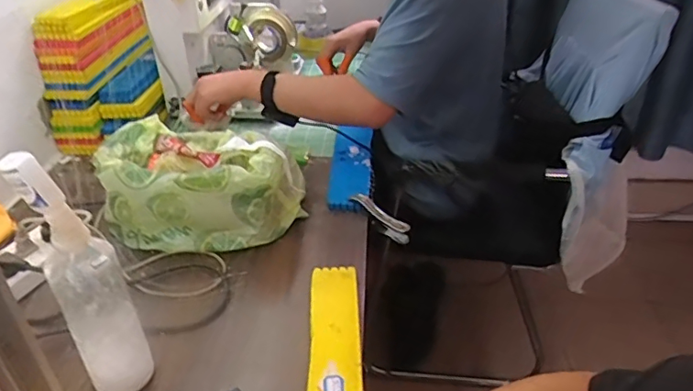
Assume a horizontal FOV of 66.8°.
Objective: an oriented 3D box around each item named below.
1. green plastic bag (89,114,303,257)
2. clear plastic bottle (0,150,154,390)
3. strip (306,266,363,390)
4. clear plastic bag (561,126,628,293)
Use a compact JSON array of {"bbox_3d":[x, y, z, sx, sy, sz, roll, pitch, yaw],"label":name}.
[{"bbox_3d":[-0.216,-0.017,0.792,0.283,0.121,0.179,1,34,4],"label":"green plastic bag"},{"bbox_3d":[-0.245,0.085,0.503,0.060,0.265,0.055,-20,39,-26],"label":"clear plastic bottle"},{"bbox_3d":[-0.013,0.198,0.565,0.058,0.016,0.338,-1,34,0],"label":"strip"},{"bbox_3d":[0.514,0.048,1.121,0.181,0.440,0.085,-33,41,-8],"label":"clear plastic bag"}]

